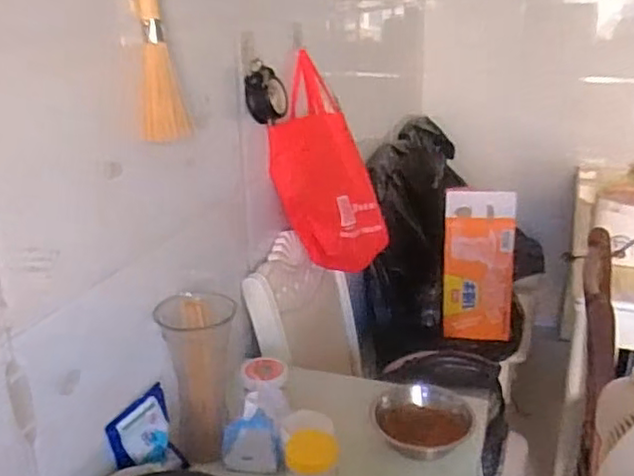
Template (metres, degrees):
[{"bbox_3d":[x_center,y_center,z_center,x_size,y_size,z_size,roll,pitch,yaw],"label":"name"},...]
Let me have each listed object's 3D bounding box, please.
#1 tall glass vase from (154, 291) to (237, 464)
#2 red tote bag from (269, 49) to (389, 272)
[{"bbox_3d":[-0.178,0.210,1.009,0.110,0.236,0.105,-4,21,-8],"label":"tall glass vase"},{"bbox_3d":[0.017,-0.147,1.400,0.066,0.469,0.250,-8,18,47],"label":"red tote bag"}]

